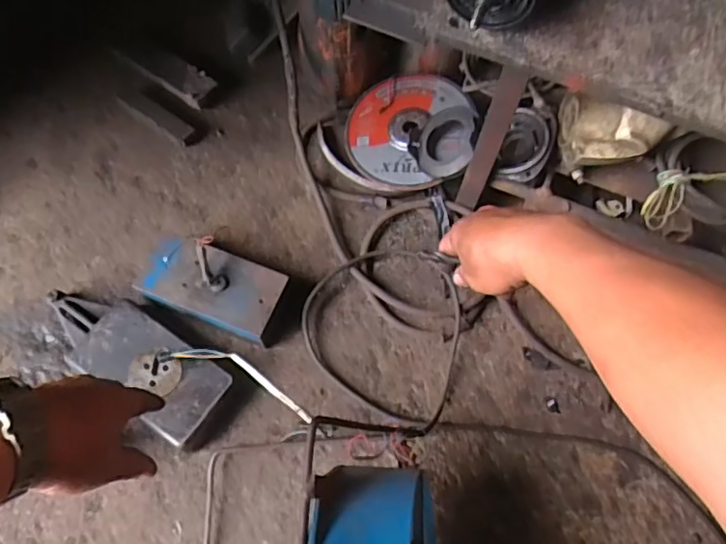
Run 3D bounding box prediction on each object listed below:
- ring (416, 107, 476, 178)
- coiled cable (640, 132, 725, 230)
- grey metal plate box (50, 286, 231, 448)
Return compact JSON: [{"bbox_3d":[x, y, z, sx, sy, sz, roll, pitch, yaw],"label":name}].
[{"bbox_3d":[0.107,-0.162,0.731,0.085,0.024,0.094,-4,69,41],"label":"ring"},{"bbox_3d":[0.381,-0.097,0.661,0.139,0.044,0.098,-5,67,-5],"label":"coiled cable"},{"bbox_3d":[-0.264,0.096,0.674,0.239,0.043,0.096,33,70,11],"label":"grey metal plate box"}]

